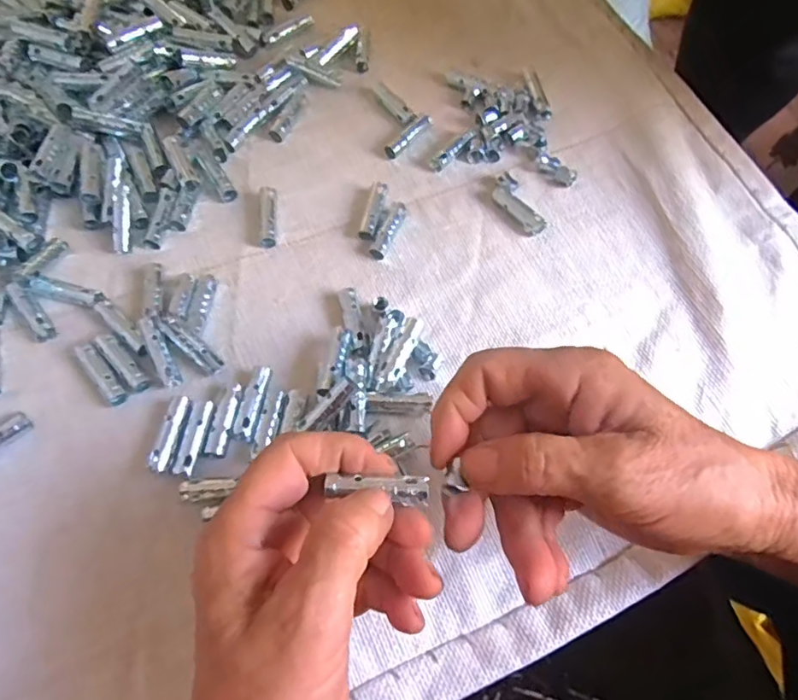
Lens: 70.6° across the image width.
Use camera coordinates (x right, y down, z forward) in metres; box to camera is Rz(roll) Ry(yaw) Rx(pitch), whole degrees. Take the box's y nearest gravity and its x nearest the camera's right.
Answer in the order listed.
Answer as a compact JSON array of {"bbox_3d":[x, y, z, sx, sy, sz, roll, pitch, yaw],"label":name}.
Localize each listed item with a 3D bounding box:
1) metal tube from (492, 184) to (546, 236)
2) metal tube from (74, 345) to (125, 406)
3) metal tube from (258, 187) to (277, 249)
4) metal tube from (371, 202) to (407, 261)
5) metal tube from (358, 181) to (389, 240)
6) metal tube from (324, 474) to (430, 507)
[{"bbox_3d":[0.075,-0.088,0.352,0.012,0.009,0.041,-35,72,-18],"label":"metal tube"},{"bbox_3d":[-0.157,0.012,0.296,0.009,0.006,0.038,-36,72,-18],"label":"metal tube"},{"bbox_3d":[-0.079,-0.080,0.341,0.010,0.010,0.040,-3,65,-5],"label":"metal tube"},{"bbox_3d":[-0.007,-0.072,0.341,0.009,0.010,0.042,22,66,7],"label":"metal tube"},{"bbox_3d":[-0.016,-0.085,0.348,0.010,0.008,0.041,13,65,3],"label":"metal tube"},{"bbox_3d":[-0.008,0.050,0.206,0.038,0.008,0.011,3,65,1],"label":"metal tube"}]

